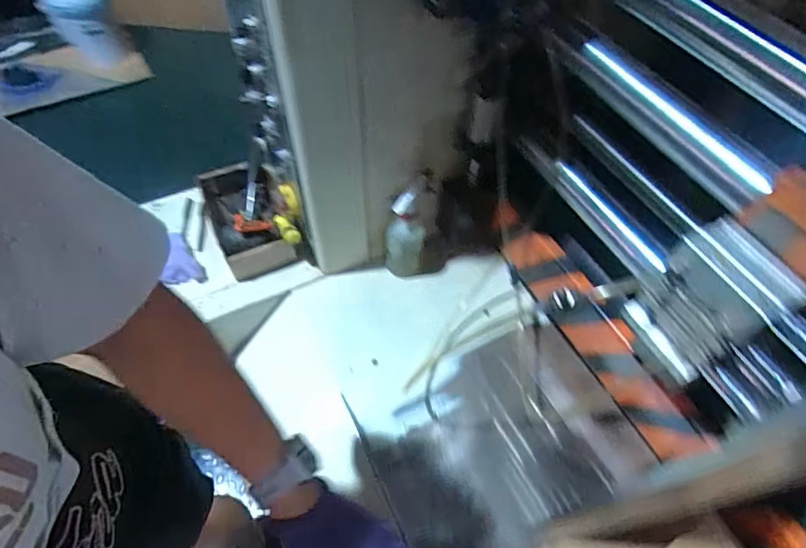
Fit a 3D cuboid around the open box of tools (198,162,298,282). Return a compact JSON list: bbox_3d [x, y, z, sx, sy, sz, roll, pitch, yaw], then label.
[{"bbox_3d":[-0.324,-0.110,0.979,0.141,0.089,0.260,-20,59,-15],"label":"open box of tools"}]

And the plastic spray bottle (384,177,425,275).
[{"bbox_3d":[0.006,-0.087,0.896,0.080,0.193,0.079,1,56,-2],"label":"plastic spray bottle"}]

